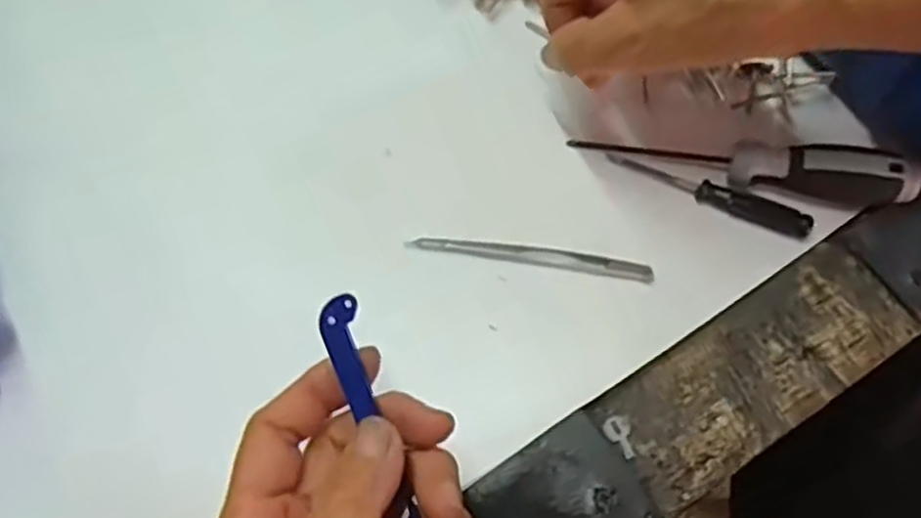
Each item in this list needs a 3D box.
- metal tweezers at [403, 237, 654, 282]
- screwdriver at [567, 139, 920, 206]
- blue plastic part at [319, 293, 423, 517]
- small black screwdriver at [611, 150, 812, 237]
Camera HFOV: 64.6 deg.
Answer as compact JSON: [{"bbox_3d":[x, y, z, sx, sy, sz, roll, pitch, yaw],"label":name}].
[{"bbox_3d":[0.030,-0.001,0.323,0.105,0.008,0.010,10,70,5],"label":"metal tweezers"},{"bbox_3d":[0.125,-0.042,0.325,0.143,0.025,0.021,9,70,5],"label":"screwdriver"},{"bbox_3d":[-0.018,0.071,0.231,0.012,0.010,0.124,-22,91,-6],"label":"blue plastic part"},{"bbox_3d":[0.112,-0.030,0.329,0.093,0.009,0.009,24,72,10],"label":"small black screwdriver"}]

